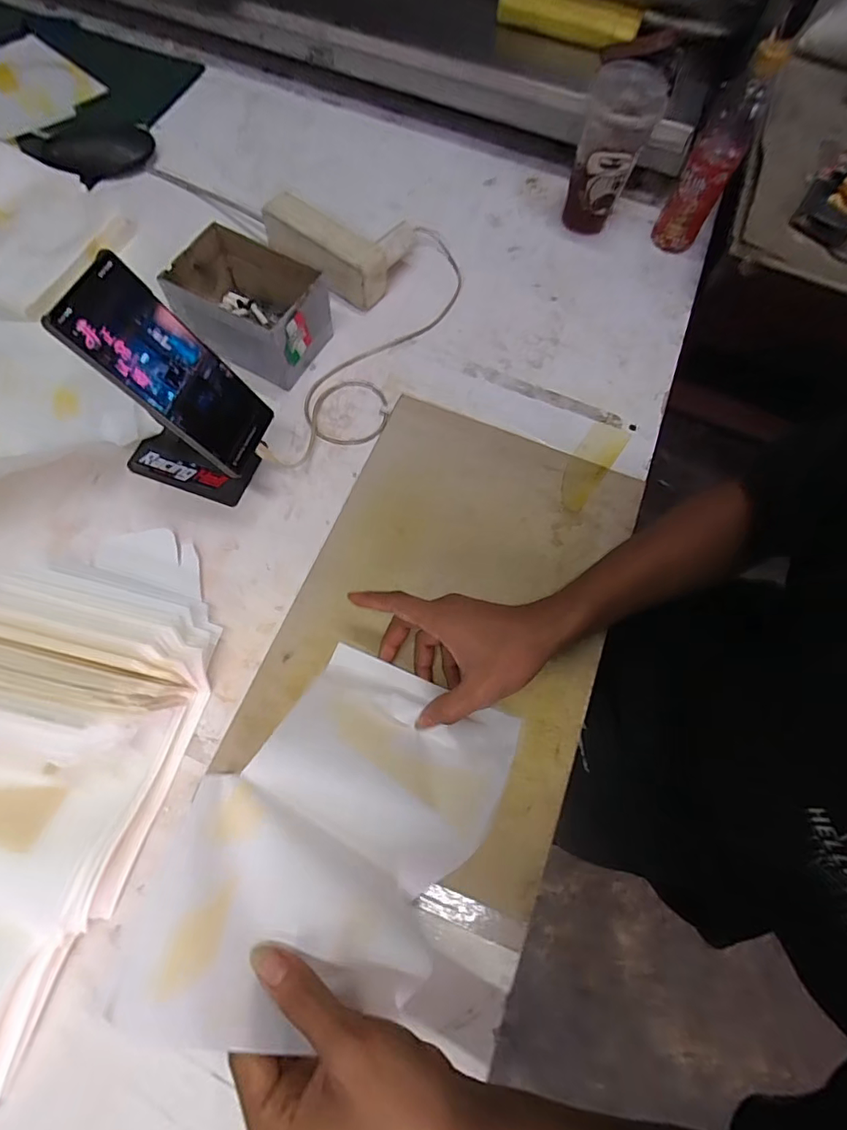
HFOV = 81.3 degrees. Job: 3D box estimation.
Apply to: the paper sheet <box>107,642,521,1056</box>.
[{"bbox_3d":[-0.048,0.170,0.331,0.174,0.047,0.255,40,43,-8],"label":"paper sheet"}]

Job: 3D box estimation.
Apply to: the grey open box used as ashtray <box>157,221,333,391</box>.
[{"bbox_3d":[-0.182,-0.275,0.526,0.154,0.083,0.105,29,71,7],"label":"grey open box used as ashtray"}]

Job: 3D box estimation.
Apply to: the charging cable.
[{"bbox_3d":[-0.050,-0.248,0.540,0.094,0.056,0.403,26,71,6],"label":"charging cable"}]

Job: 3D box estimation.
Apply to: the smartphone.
[{"bbox_3d":[-0.190,-0.147,0.383,0.007,0.160,0.078,2,63,37],"label":"smartphone"}]

